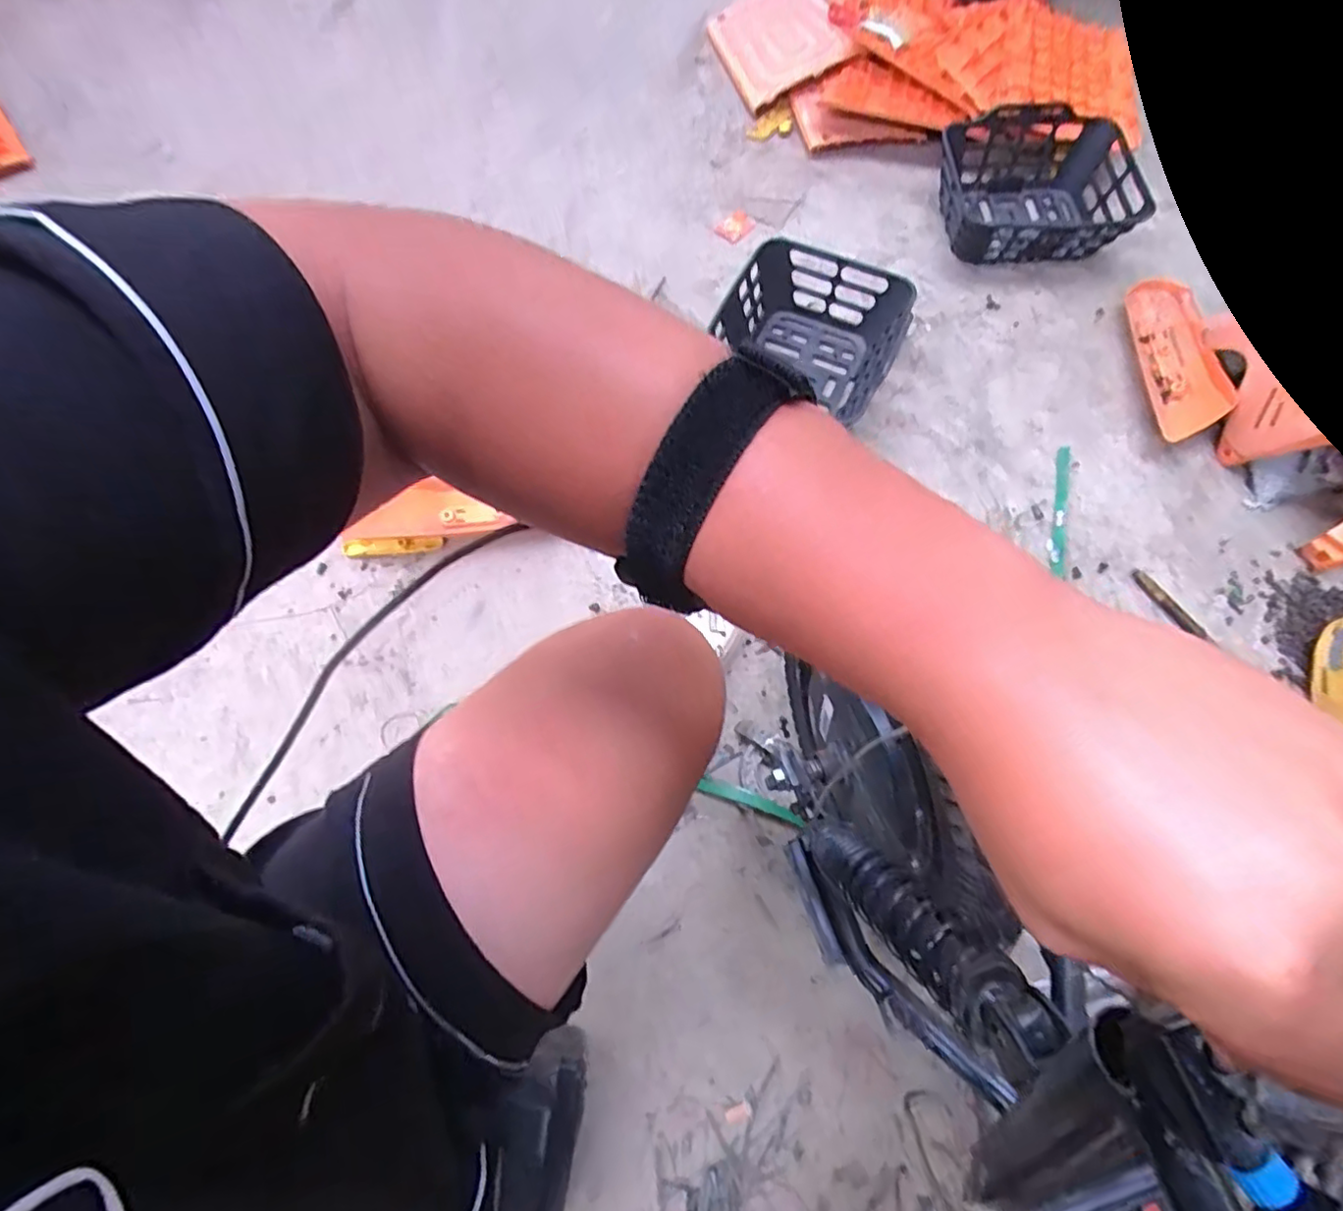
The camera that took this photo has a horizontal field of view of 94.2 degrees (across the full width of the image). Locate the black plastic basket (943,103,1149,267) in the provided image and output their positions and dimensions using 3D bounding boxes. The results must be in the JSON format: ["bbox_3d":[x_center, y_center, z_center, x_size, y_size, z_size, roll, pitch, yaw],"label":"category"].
[{"bbox_3d":[0.677,-0.772,1.160,0.348,0.106,0.279,-1,68,-1],"label":"black plastic basket"}]

